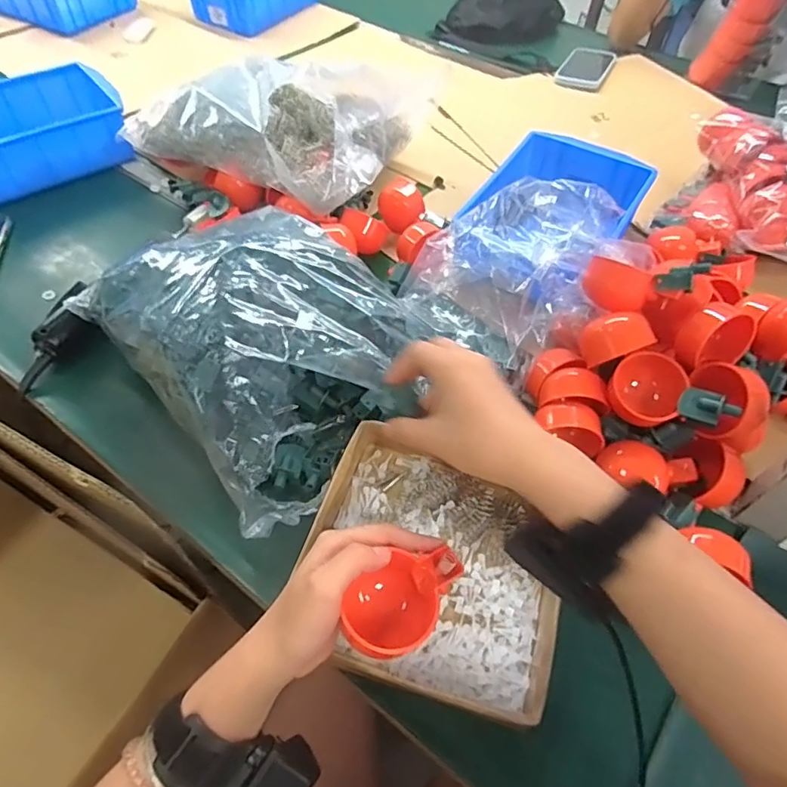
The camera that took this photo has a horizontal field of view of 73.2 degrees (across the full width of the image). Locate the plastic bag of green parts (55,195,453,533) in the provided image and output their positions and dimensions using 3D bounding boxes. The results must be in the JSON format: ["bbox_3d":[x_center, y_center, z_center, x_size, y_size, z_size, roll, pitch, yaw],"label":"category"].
[{"bbox_3d":[-0.137,-0.059,0.520,0.336,0.105,0.251,38,61,22],"label":"plastic bag of green parts"}]

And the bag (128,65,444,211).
[{"bbox_3d":[-0.155,-0.352,0.675,0.310,0.122,0.192,15,55,8],"label":"bag"}]

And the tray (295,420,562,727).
[{"bbox_3d":[0.031,0.131,0.416,0.191,0.040,0.186,17,55,10],"label":"tray"}]

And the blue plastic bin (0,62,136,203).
[{"bbox_3d":[-0.517,-0.364,0.751,0.250,0.083,0.199,-28,60,-21],"label":"blue plastic bin"}]

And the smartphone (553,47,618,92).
[{"bbox_3d":[0.371,-0.623,1.010,0.087,0.011,0.188,23,56,14],"label":"smartphone"}]

